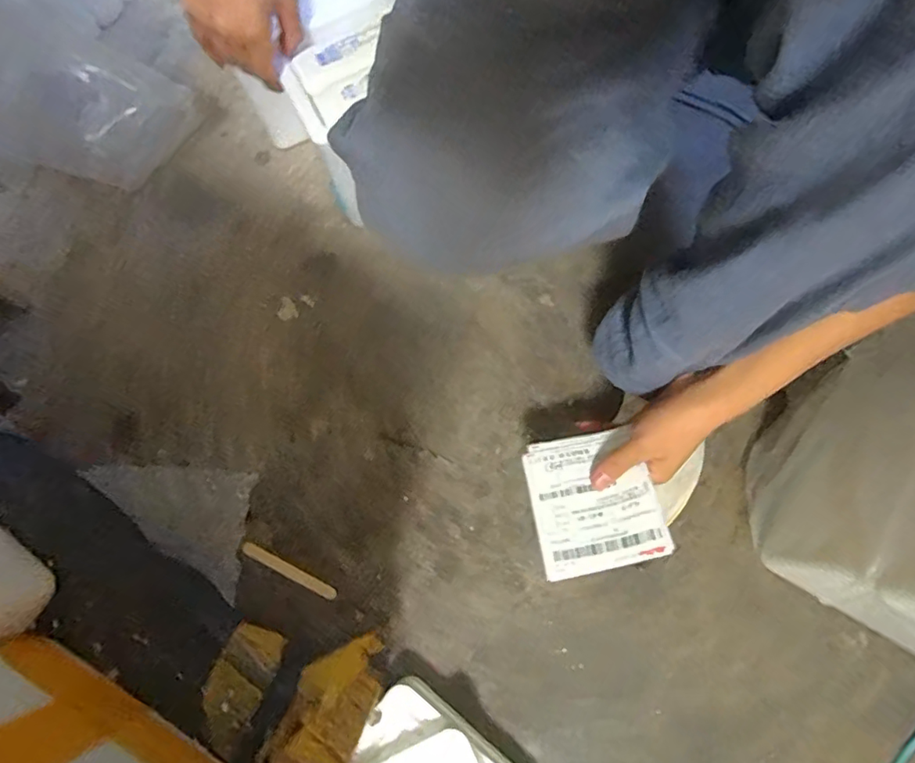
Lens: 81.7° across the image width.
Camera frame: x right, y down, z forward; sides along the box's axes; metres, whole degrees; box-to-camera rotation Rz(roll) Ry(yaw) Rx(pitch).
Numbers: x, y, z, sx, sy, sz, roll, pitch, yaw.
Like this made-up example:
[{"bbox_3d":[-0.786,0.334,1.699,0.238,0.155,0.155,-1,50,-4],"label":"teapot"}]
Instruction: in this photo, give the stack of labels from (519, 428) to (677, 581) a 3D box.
[{"bbox_3d":[0.116,0.100,0.462,0.103,0.008,0.121,-17,55,12],"label":"stack of labels"}]

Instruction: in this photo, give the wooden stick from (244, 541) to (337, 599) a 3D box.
[{"bbox_3d":[-0.179,0.201,0.562,0.110,0.005,0.014,26,69,6],"label":"wooden stick"}]

